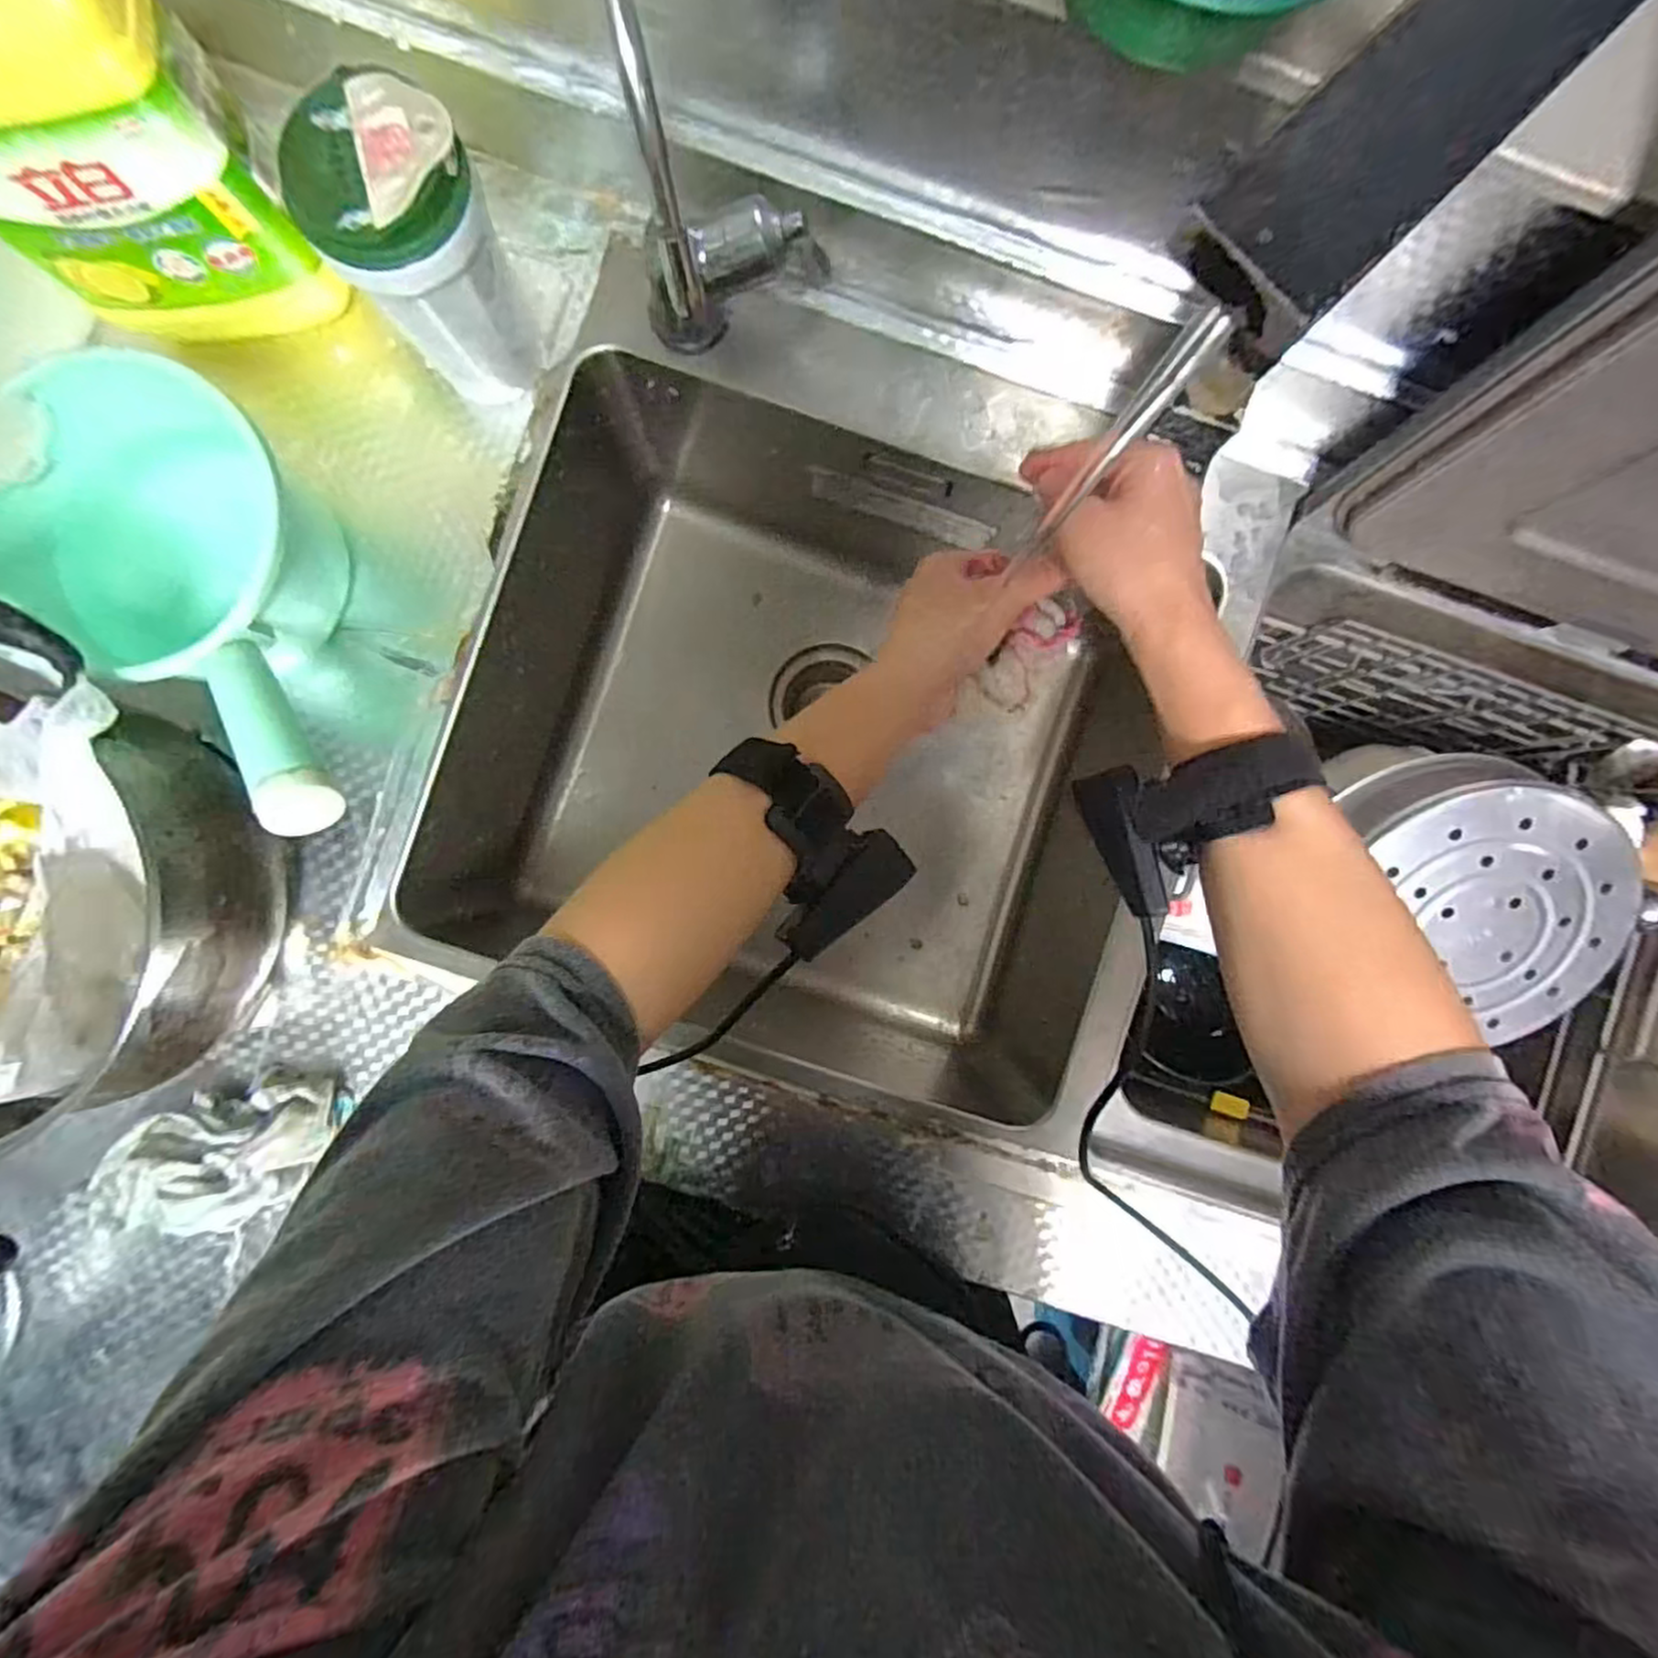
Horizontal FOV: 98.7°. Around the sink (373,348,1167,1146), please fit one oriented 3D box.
[{"bbox_3d":[-0.017,-0.067,0.584,0.473,0.221,0.433,18,89,-3],"label":"sink"}]

